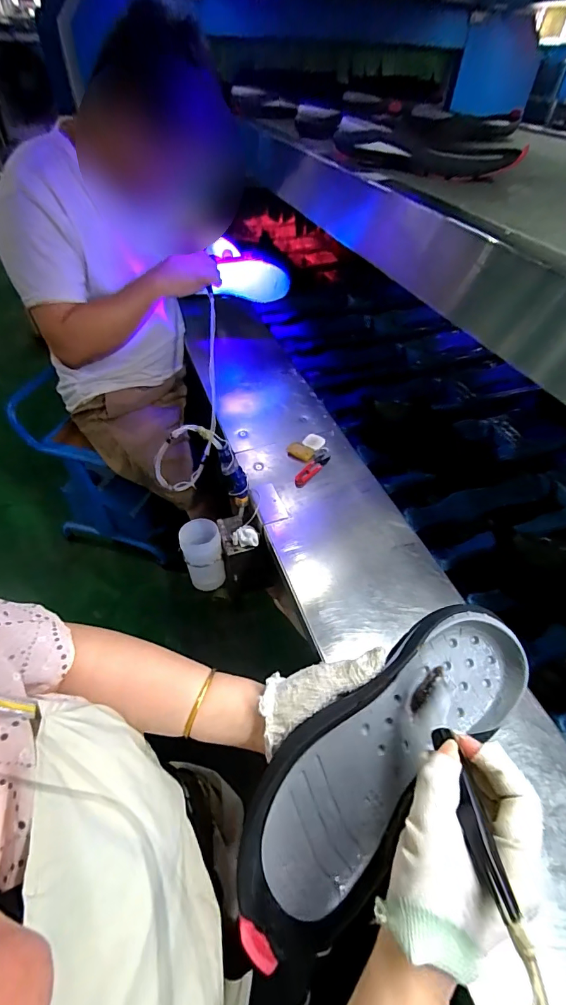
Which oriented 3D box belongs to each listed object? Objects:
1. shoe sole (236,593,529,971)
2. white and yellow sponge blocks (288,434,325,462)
[{"bbox_3d":[0.079,0.202,0.335,0.296,0.042,0.111,-42,84,-15],"label":"shoe sole"},{"bbox_3d":[0.052,-0.113,0.824,0.045,0.016,0.088,35,56,25],"label":"white and yellow sponge blocks"}]

